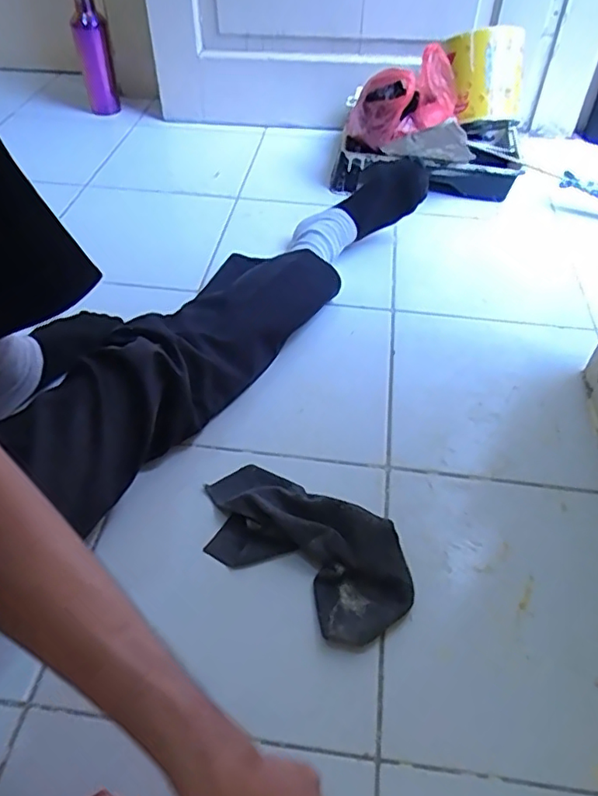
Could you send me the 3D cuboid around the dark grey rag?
[{"bbox_3d":[0.001,0.145,0.593,0.239,0.038,0.119,29,52,24],"label":"dark grey rag"}]

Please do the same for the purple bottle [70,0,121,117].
[{"bbox_3d":[-0.441,-0.735,1.273,0.070,0.242,0.063,-12,47,-13],"label":"purple bottle"}]

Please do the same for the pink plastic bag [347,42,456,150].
[{"bbox_3d":[0.179,-0.512,1.017,0.181,0.123,0.141,6,45,5],"label":"pink plastic bag"}]

